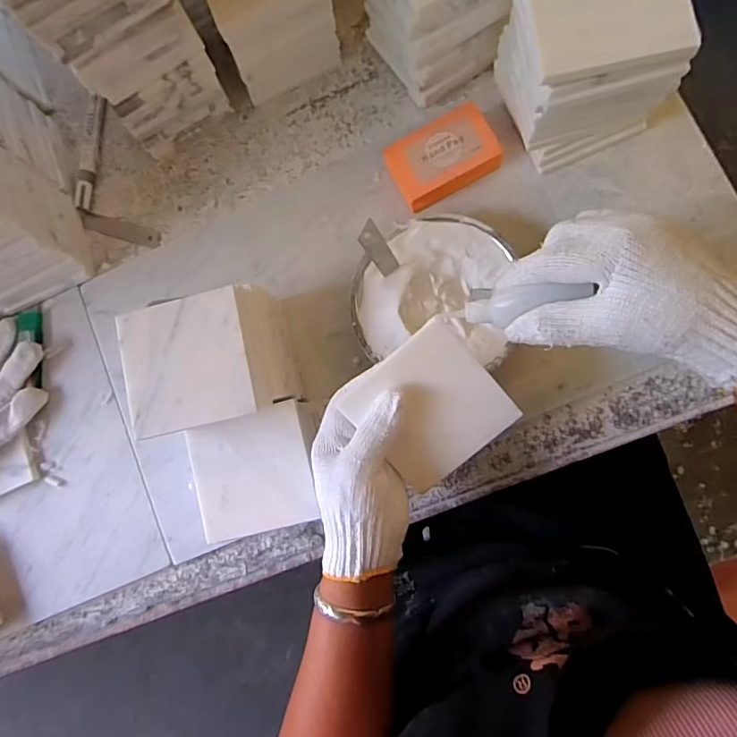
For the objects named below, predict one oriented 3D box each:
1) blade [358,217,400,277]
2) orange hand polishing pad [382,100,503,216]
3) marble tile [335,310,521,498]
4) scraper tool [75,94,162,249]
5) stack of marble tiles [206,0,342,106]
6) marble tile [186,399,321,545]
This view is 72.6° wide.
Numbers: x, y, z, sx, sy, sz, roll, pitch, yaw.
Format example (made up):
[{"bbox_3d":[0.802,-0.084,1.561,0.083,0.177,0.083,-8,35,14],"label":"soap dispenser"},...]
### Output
[{"bbox_3d":[0.009,-0.097,0.411,0.005,0.069,0.019,33,89,27],"label":"blade"},{"bbox_3d":[0.069,-0.195,0.467,0.091,0.033,0.063,-26,82,2],"label":"orange hand polishing pad"},{"bbox_3d":[0.047,0.029,0.375,0.096,0.013,0.099,-39,101,4],"label":"marble tile"},{"bbox_3d":[-0.286,-0.197,0.542,0.074,0.019,0.177,-24,82,3],"label":"scraper tool"},{"bbox_3d":[-0.094,-0.348,0.477,0.104,0.106,0.101,-20,82,3],"label":"stack of marble tiles"},{"bbox_3d":[-0.098,0.088,0.417,0.098,0.016,0.096,-15,82,4],"label":"marble tile"}]

